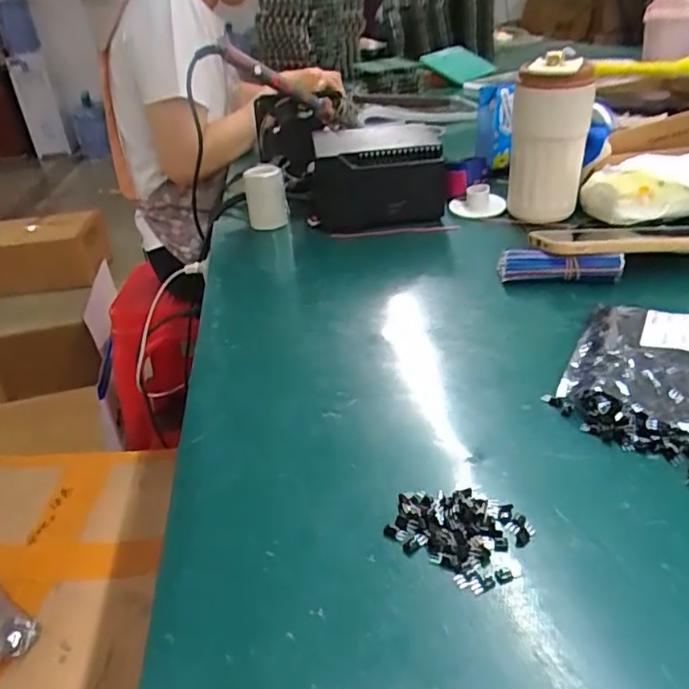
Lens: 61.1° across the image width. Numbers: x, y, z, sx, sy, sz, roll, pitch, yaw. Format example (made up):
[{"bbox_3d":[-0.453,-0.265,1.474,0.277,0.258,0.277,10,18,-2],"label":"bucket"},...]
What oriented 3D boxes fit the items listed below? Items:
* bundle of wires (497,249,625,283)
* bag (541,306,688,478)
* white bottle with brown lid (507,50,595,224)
[{"bbox_3d":[0.194,-0.070,0.528,0.104,0.022,0.024,5,33,19],"label":"bundle of wires"},{"bbox_3d":[0.223,0.020,0.378,0.143,0.023,0.163,11,36,27],"label":"bag"},{"bbox_3d":[0.215,-0.208,0.613,0.076,0.162,0.081,5,33,19],"label":"white bottle with brown lid"}]

